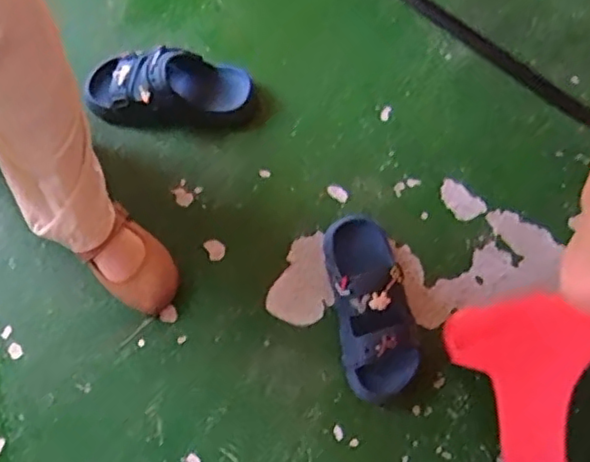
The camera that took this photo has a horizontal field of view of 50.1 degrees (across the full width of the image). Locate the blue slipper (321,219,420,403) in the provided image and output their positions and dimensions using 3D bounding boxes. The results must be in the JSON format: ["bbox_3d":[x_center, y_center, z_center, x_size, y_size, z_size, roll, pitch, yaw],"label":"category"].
[{"bbox_3d":[0.097,0.091,0.828,0.089,0.101,0.242,-8,72,-3],"label":"blue slipper"}]

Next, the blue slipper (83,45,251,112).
[{"bbox_3d":[-0.192,-0.229,0.941,0.242,0.087,0.122,-10,72,-4],"label":"blue slipper"}]

